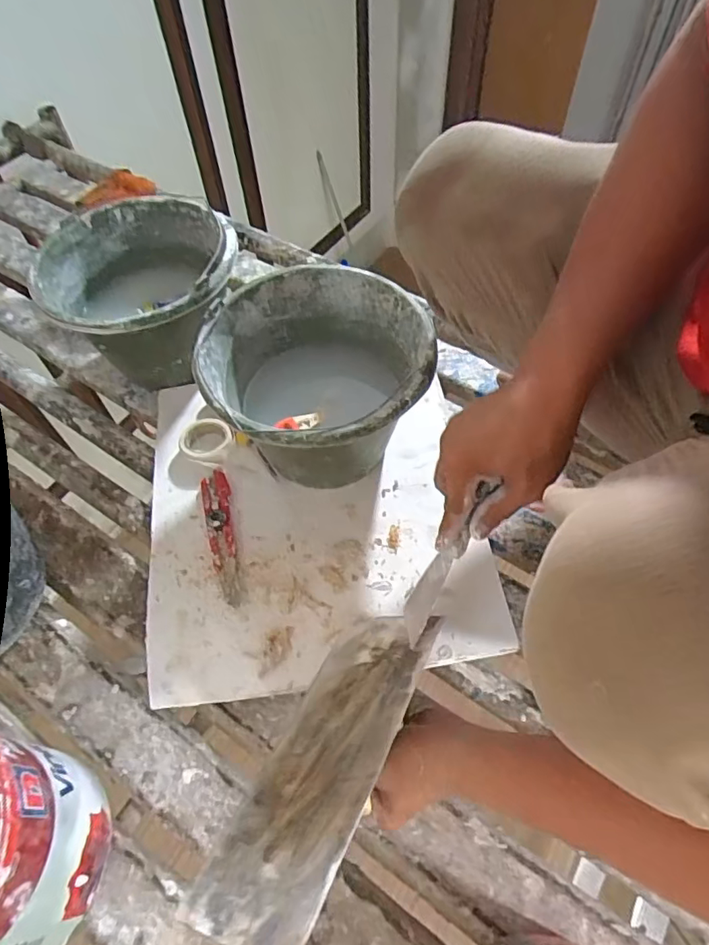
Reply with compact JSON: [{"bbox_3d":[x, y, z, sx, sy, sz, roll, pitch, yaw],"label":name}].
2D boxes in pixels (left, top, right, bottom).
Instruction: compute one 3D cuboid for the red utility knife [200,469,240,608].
[{"bbox_3d":[-0.155,0.071,0.629,0.033,0.018,0.172,-14,59,-7],"label":"red utility knife"}]

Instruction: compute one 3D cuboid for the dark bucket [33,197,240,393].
[{"bbox_3d":[-0.275,-0.232,0.741,0.238,0.170,0.241,-1,57,2],"label":"dark bucket"}]

